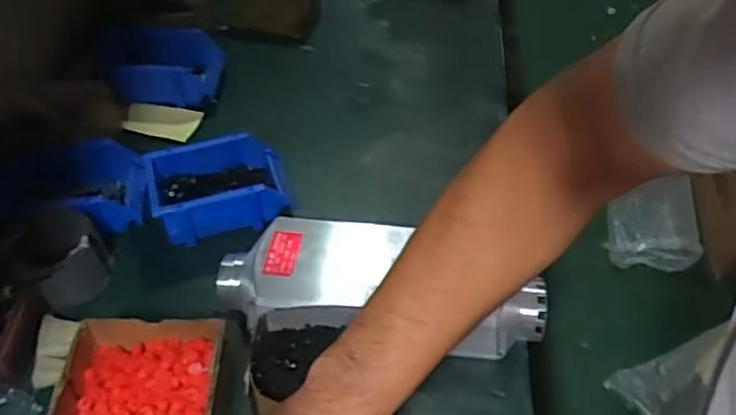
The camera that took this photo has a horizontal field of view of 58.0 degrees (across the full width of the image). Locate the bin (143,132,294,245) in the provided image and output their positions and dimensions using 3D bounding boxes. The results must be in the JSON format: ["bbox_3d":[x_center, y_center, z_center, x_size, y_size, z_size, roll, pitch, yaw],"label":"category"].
[{"bbox_3d":[-0.199,-0.027,0.899,0.179,0.077,0.116,-13,49,-13],"label":"bin"}]

